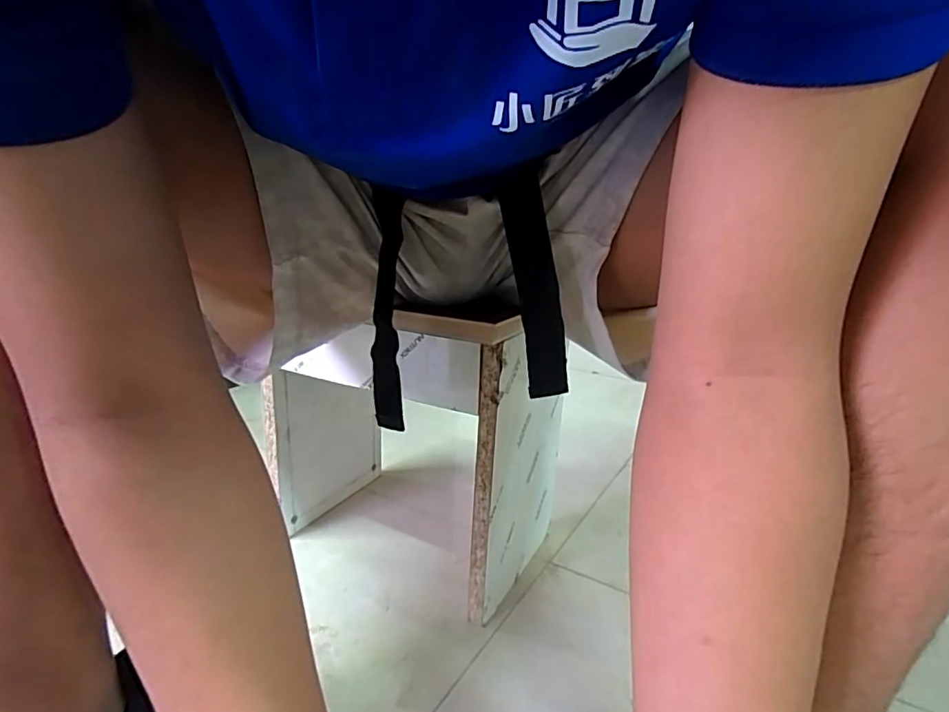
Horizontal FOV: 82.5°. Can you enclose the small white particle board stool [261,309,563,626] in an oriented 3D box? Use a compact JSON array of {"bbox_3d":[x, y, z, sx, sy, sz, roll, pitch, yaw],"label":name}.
[{"bbox_3d":[-0.067,0.088,0.651,0.290,0.307,0.205,11,17,26],"label":"small white particle board stool"}]

